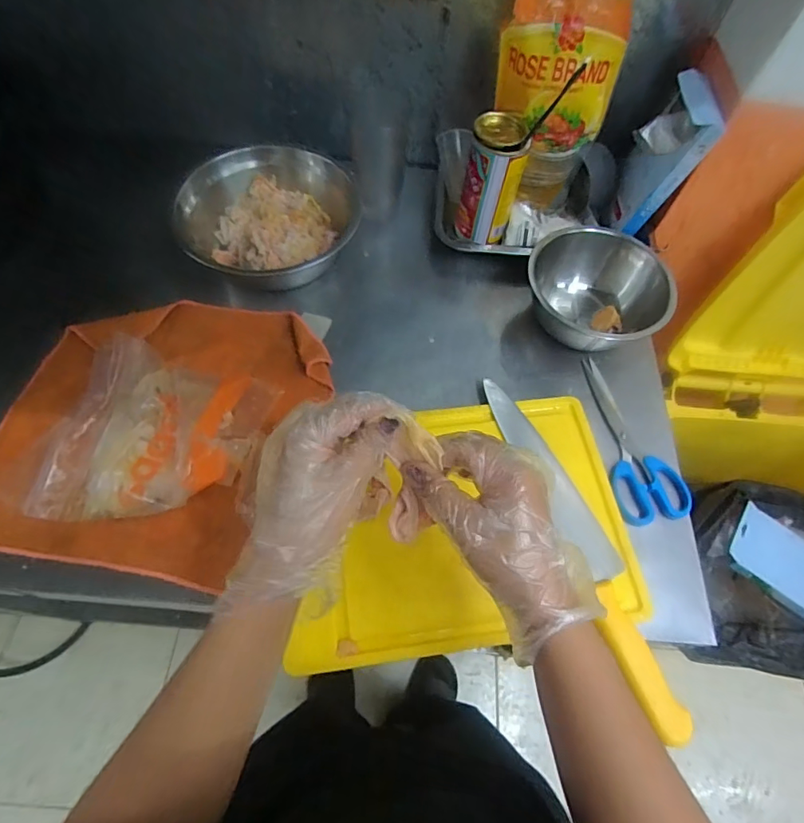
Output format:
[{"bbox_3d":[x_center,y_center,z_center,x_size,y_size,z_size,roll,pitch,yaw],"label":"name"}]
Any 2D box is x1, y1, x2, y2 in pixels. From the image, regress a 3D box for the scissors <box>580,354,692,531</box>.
[{"bbox_3d":[0.270,0.027,0.549,0.079,0.013,0.204,0,63,-4],"label":"scissors"}]

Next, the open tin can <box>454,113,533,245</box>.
[{"bbox_3d":[0.114,-0.292,0.612,0.071,0.133,0.078,2,63,-3],"label":"open tin can"}]

